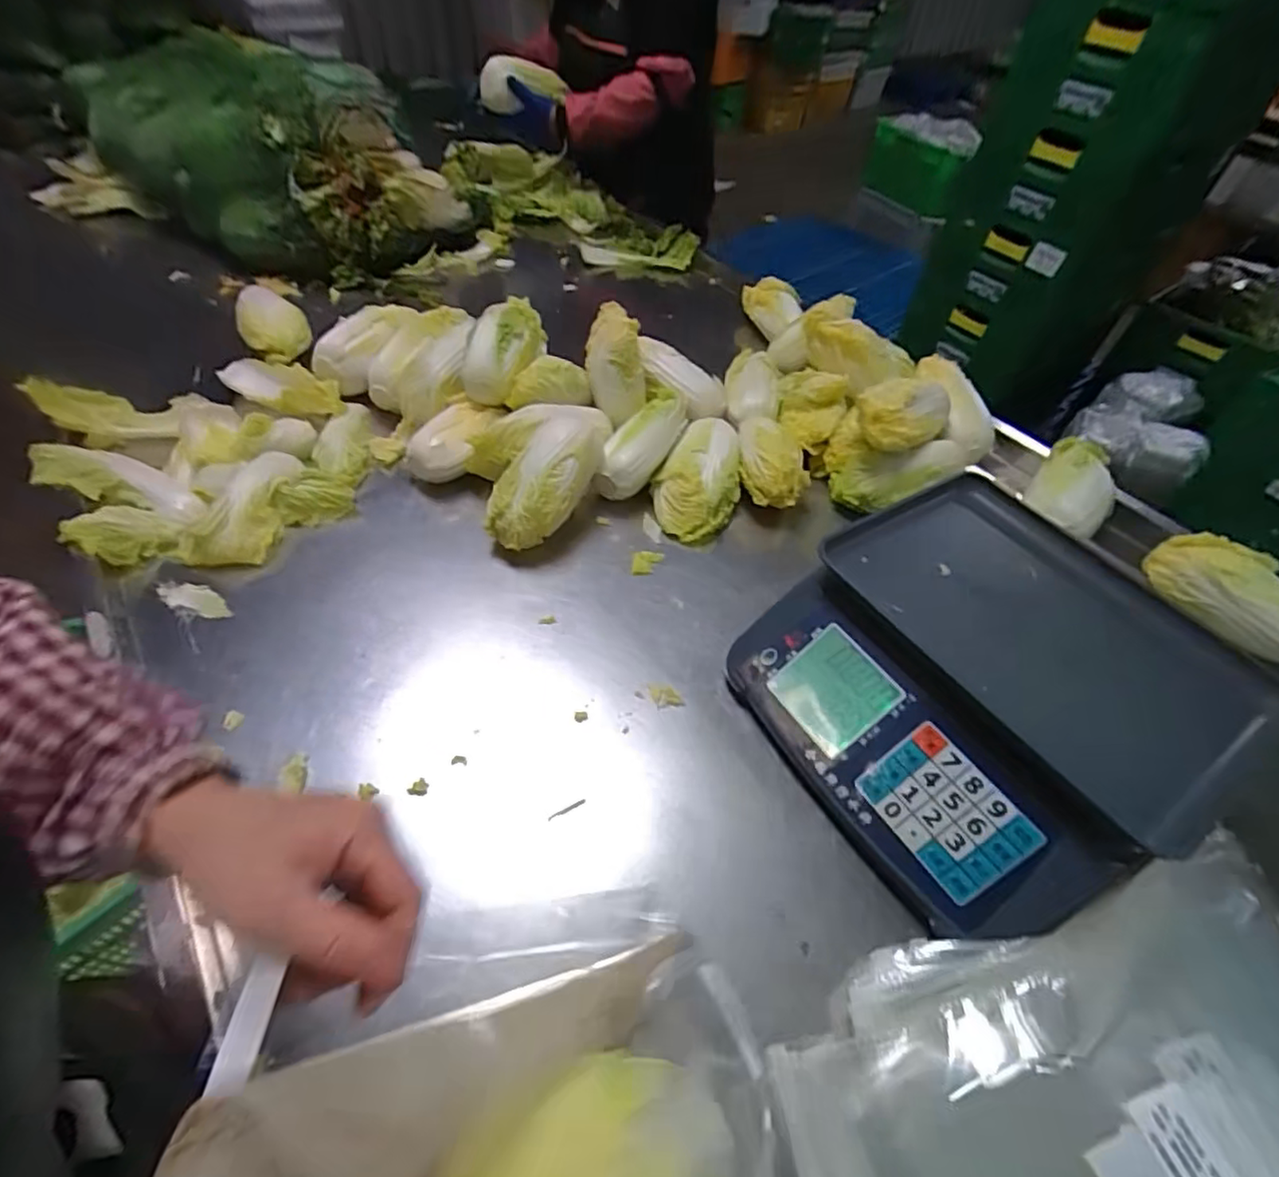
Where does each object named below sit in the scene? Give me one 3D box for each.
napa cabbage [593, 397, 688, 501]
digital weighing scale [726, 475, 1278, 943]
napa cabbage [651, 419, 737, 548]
[{"bbox_3d":[0.010,-0.187,0.768,0.054,0.065,0.174,27,64,17],"label":"napa cabbage"},{"bbox_3d":[0.310,0.085,0.556,0.350,0.142,0.333,-23,57,-23],"label":"digital weighing scale"},{"bbox_3d":[0.076,-0.142,0.782,0.107,0.072,0.183,13,50,4],"label":"napa cabbage"}]

